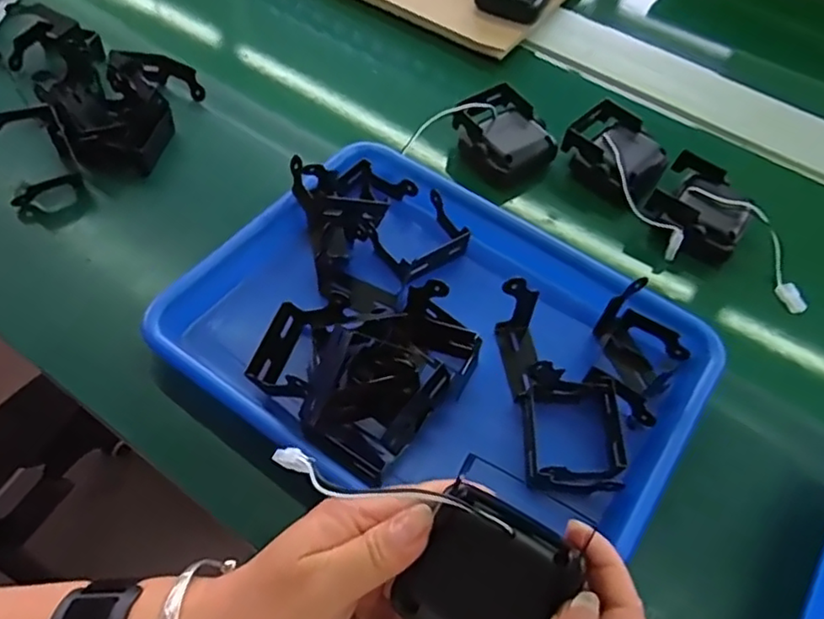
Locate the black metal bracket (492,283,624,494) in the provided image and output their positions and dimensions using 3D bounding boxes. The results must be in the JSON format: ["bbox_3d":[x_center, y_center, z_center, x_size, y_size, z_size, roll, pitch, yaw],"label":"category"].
[{"bbox_3d":[0.100,0.053,0.411,0.068,0.064,0.134,-4,53,-4],"label":"black metal bracket"}]

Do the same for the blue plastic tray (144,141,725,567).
[{"bbox_3d":[0.022,0.019,0.426,0.321,0.059,0.246,31,58,21],"label":"blue plastic tray"}]

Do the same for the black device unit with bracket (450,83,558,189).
[{"bbox_3d":[0.079,-0.156,0.565,0.077,0.041,0.080,-30,59,-22],"label":"black device unit with bracket"}]

